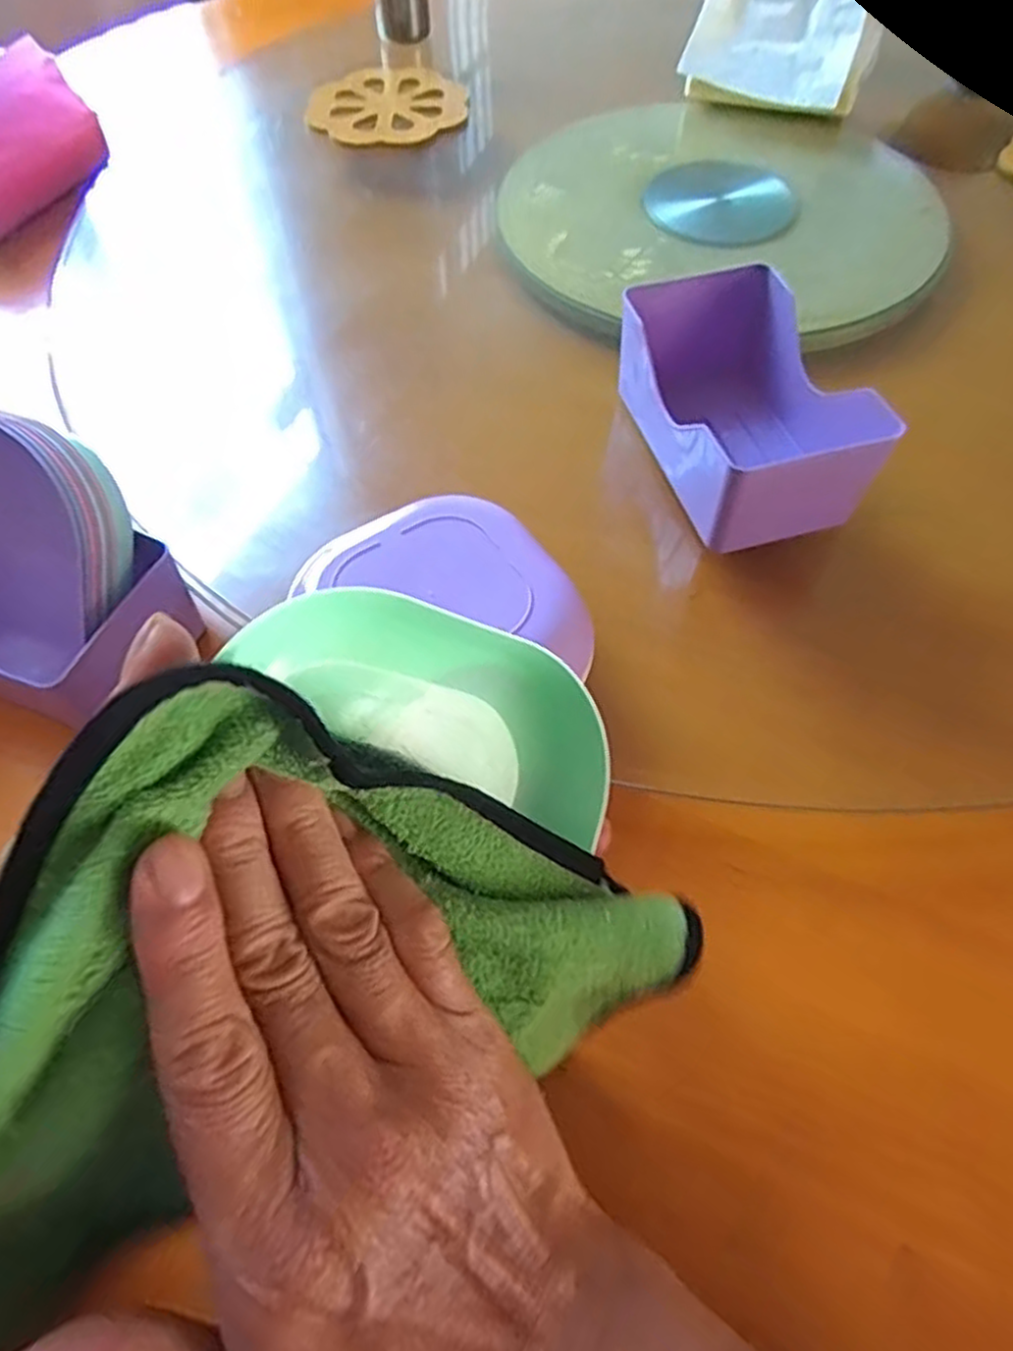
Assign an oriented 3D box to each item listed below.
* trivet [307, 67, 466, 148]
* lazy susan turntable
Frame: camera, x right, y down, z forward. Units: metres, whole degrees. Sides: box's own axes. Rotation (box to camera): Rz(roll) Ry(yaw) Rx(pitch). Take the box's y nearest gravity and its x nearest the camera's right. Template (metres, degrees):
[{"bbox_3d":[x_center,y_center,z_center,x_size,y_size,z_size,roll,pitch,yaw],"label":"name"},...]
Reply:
[{"bbox_3d":[-0.104,-0.493,0.648,0.133,0.014,0.121,-1,58,1],"label":"trivet"},{"bbox_3d":[0.163,-0.356,0.576,0.316,0.029,0.307,15,60,11],"label":"lazy susan turntable"}]

